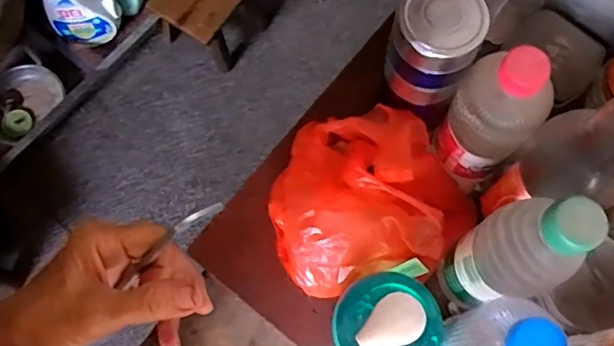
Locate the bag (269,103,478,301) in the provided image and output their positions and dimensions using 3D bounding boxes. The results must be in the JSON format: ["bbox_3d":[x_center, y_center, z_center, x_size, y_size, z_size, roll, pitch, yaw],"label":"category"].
[{"bbox_3d":[0.053,0.021,0.509,0.170,0.088,0.149,-12,73,-4],"label":"bag"}]

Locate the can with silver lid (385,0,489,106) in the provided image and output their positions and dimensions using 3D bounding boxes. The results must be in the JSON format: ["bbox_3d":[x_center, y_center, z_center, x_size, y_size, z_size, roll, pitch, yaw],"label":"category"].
[{"bbox_3d":[0.096,-0.098,0.449,0.059,0.086,0.065,25,74,7],"label":"can with silver lid"}]

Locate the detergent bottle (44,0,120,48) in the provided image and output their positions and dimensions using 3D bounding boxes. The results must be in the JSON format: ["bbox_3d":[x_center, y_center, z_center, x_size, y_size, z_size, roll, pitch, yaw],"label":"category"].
[{"bbox_3d":[-0.541,-0.407,1.392,0.154,0.236,0.087,-6,73,-2],"label":"detergent bottle"}]

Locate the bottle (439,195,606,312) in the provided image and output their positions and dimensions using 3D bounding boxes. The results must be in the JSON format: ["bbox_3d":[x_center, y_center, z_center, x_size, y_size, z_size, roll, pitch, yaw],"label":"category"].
[{"bbox_3d":[0.139,0.057,0.405,0.050,0.184,0.057,-19,74,-6],"label":"bottle"}]

